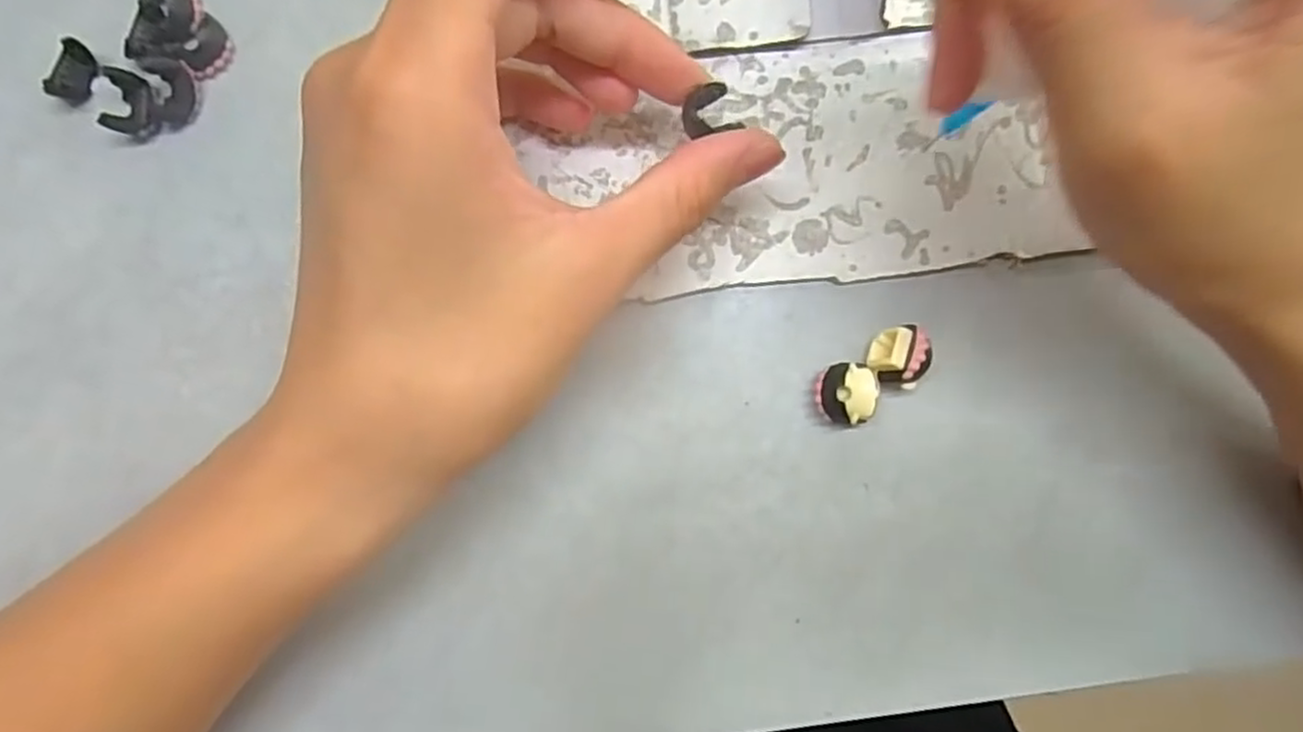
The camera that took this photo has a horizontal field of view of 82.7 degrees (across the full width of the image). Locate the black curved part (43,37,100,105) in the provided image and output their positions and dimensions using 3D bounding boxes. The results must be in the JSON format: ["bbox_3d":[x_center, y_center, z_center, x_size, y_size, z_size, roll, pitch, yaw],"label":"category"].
[{"bbox_3d":[-0.149,-0.076,0.191,0.007,0.011,0.015,26,90,-2],"label":"black curved part"}]

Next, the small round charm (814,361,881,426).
[{"bbox_3d":[0.051,0.007,0.197,0.014,0.015,0.015,0,91,-2],"label":"small round charm"}]

